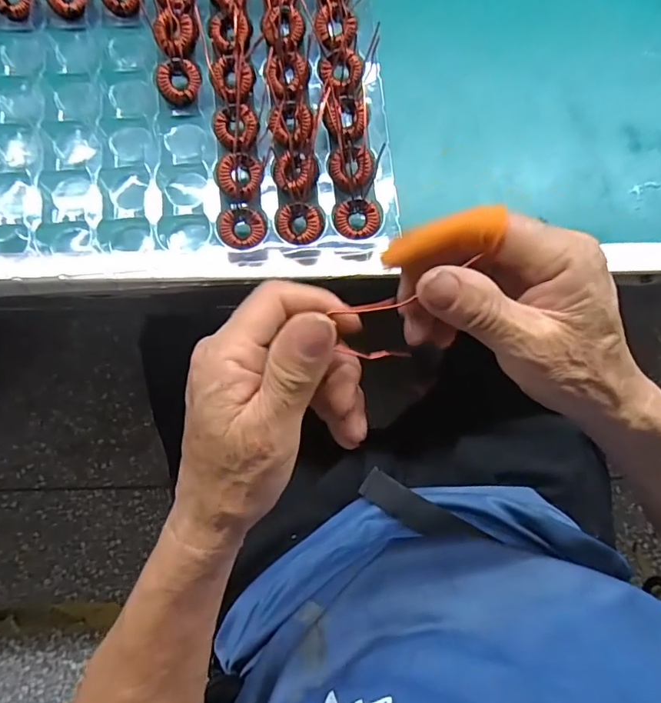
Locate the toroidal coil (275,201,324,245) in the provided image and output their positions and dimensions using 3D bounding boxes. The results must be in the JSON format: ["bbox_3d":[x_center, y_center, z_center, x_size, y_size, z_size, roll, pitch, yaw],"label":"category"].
[{"bbox_3d":[-0.018,-0.076,0.290,0.026,0.012,0.026,1,80,-3],"label":"toroidal coil"}]

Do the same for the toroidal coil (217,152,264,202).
[{"bbox_3d":[-0.054,-0.105,0.295,0.026,0.007,0.028,1,80,-3],"label":"toroidal coil"}]

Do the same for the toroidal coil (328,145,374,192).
[{"bbox_3d":[0.012,-0.111,0.295,0.027,0.011,0.024,28,79,2],"label":"toroidal coil"}]

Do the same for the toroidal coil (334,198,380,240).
[{"bbox_3d":[0.016,-0.078,0.289,0.025,0.009,0.021,-13,81,-5],"label":"toroidal coil"}]

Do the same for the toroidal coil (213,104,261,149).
[{"bbox_3d":[-0.057,-0.138,0.301,0.026,0.010,0.025,1,80,-3],"label":"toroidal coil"}]

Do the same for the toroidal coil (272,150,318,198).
[{"bbox_3d":[-0.021,-0.108,0.299,0.027,0.008,0.030,0,80,-3],"label":"toroidal coil"}]

